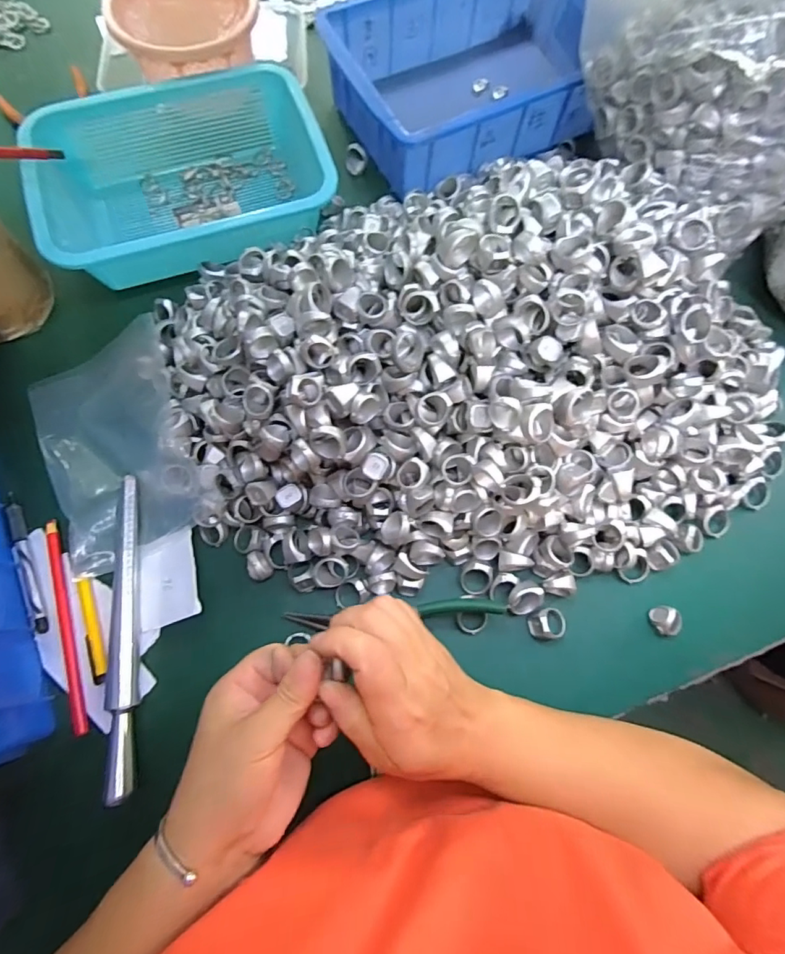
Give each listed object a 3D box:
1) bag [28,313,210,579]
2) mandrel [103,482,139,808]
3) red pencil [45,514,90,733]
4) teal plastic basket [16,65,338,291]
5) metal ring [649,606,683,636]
[{"bbox_3d":[-0.240,-0.030,0.411,0.124,0.029,0.196,-24,74,-8],"label":"bag"},{"bbox_3d":[-0.212,0.116,0.371,0.019,0.017,0.238,-8,73,-3],"label":"mandrel"},{"bbox_3d":[-0.262,0.116,0.375,0.013,0.004,0.168,-19,74,-7],"label":"red pencil"},{"bbox_3d":[-0.204,-0.299,0.467,0.265,0.065,0.190,-21,74,-7],"label":"teal plastic basket"},{"bbox_3d":[0.224,0.117,0.383,0.020,0.018,0.026,-19,74,-7],"label":"metal ring"}]

